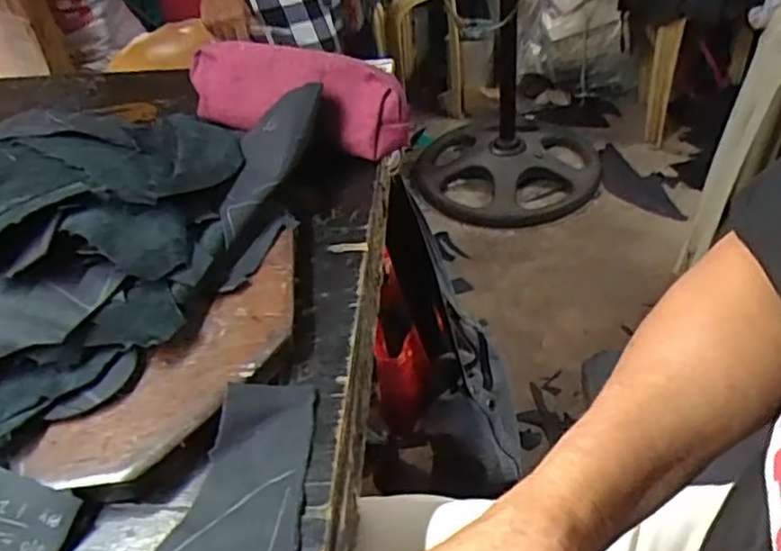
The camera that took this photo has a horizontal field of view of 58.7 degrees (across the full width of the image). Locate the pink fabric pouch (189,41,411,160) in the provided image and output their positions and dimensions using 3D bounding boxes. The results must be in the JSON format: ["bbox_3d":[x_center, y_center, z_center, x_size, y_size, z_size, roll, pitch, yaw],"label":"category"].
[{"bbox_3d":[-0.090,-0.169,0.644,0.226,0.071,0.047,15,45,23],"label":"pink fabric pouch"}]

